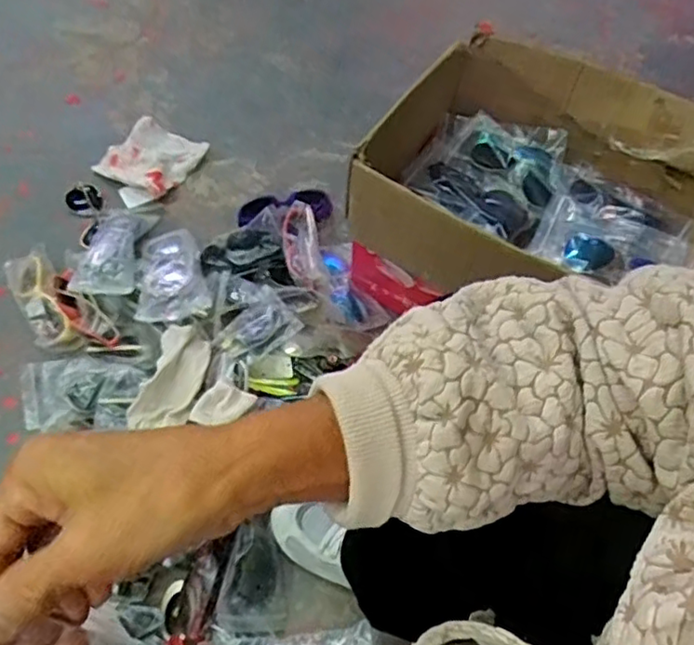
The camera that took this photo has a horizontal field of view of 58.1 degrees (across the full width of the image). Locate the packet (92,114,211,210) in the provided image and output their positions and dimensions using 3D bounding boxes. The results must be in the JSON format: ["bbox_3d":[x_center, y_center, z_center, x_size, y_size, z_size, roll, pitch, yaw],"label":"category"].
[{"bbox_3d":[-0.321,-0.266,0.995,0.138,0.032,0.147,28,63,15],"label":"packet"}]

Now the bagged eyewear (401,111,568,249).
[{"bbox_3d":[0.194,-0.204,0.847,0.187,0.035,0.206,31,62,15],"label":"bagged eyewear"}]

